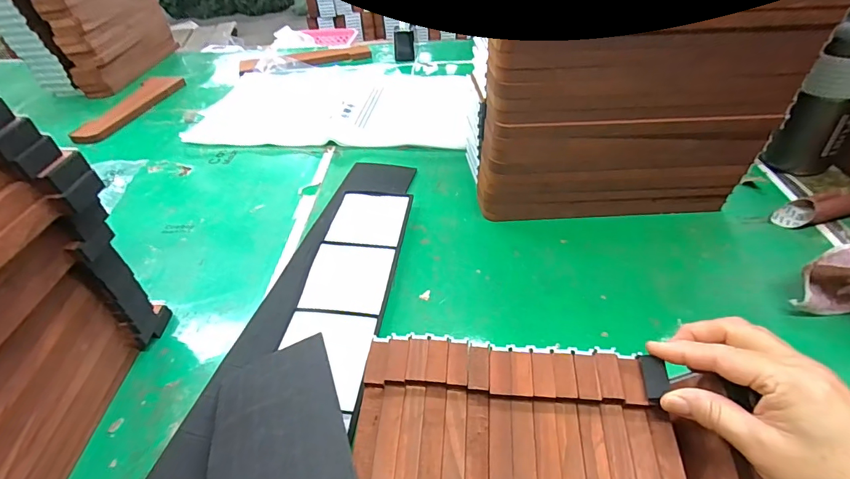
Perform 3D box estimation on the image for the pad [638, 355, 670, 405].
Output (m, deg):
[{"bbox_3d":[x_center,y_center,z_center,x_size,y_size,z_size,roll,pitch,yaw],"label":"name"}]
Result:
[{"bbox_3d":[0.159,0.096,0.288,0.014,0.006,0.033,5,50,9],"label":"pad"}]

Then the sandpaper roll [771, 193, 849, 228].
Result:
[{"bbox_3d":[0.491,-0.041,0.502,0.132,0.037,0.040,-8,45,-4],"label":"sandpaper roll"}]

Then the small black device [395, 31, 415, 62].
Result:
[{"bbox_3d":[-0.045,-0.433,0.942,0.045,0.062,0.013,-3,21,-9],"label":"small black device"}]

